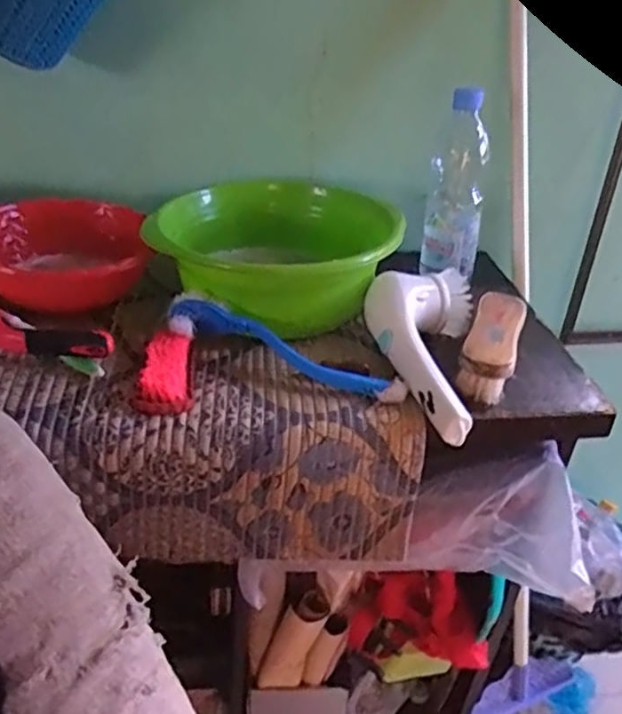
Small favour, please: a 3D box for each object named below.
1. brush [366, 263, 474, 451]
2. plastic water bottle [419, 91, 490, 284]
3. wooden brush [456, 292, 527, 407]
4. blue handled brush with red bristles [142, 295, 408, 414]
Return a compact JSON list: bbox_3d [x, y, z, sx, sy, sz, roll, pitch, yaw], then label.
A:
[{"bbox_3d":[0.106,-0.021,0.658,0.109,0.063,0.227,10,31,6],"label":"brush"},{"bbox_3d":[0.169,-0.191,0.758,0.069,0.195,0.054,12,32,10],"label":"plastic water bottle"},{"bbox_3d":[0.184,-0.022,0.660,0.048,0.047,0.153,17,47,16],"label":"wooden brush"},{"bbox_3d":[-0.038,-0.002,0.634,0.242,0.048,0.124,2,32,-8],"label":"blue handled brush with red bristles"}]

